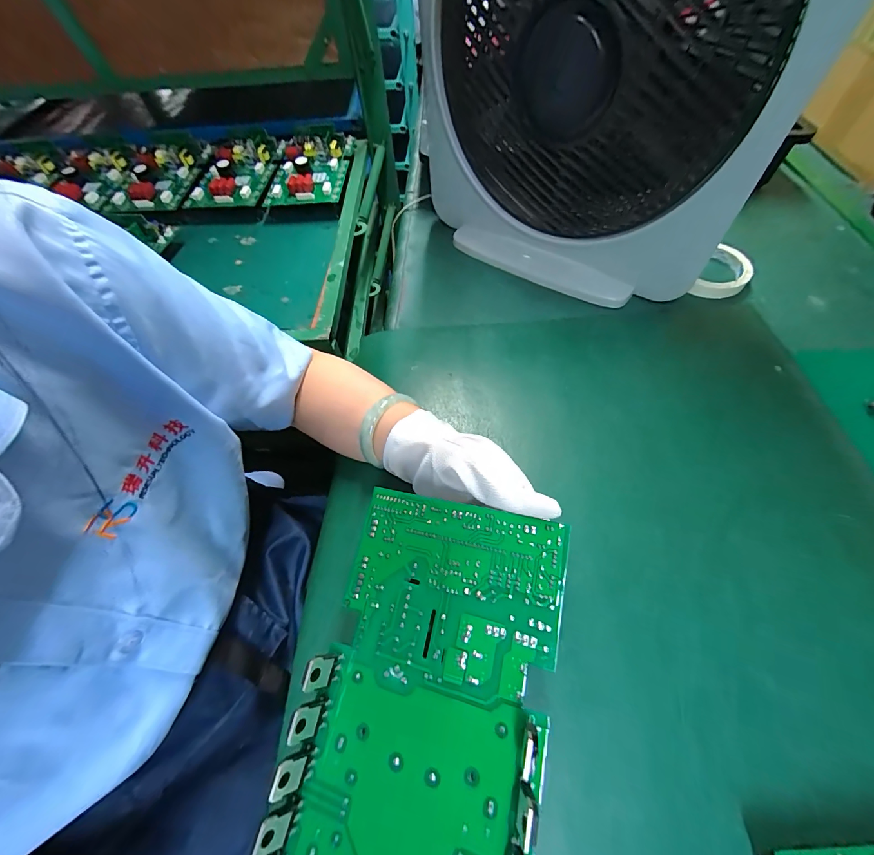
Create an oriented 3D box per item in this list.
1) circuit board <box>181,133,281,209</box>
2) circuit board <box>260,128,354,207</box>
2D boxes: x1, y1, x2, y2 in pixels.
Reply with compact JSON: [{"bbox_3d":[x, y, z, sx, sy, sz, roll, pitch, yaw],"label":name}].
[{"bbox_3d":[-0.351,-0.450,0.648,0.137,0.041,0.200,-4,59,0],"label":"circuit board"},{"bbox_3d":[-0.221,-0.451,0.635,0.130,0.046,0.199,-1,63,4],"label":"circuit board"}]

